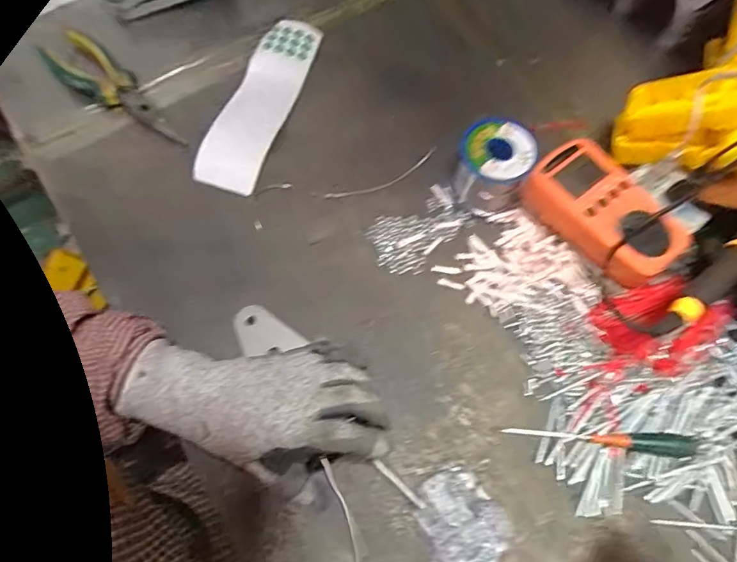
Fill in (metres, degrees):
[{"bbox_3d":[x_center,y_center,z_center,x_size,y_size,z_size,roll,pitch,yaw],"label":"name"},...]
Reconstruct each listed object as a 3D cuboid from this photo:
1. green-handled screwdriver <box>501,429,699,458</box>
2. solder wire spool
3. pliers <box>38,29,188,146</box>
[{"bbox_3d":[0.182,0.125,0.379,0.140,0.019,0.018,3,69,8],"label":"green-handled screwdriver"},{"bbox_3d":[0.115,-0.107,0.442,0.063,0.063,0.064,0,69,0],"label":"solder wire spool"},{"bbox_3d":[-0.265,-0.197,0.497,0.189,0.024,0.054,39,74,13],"label":"pliers"}]

